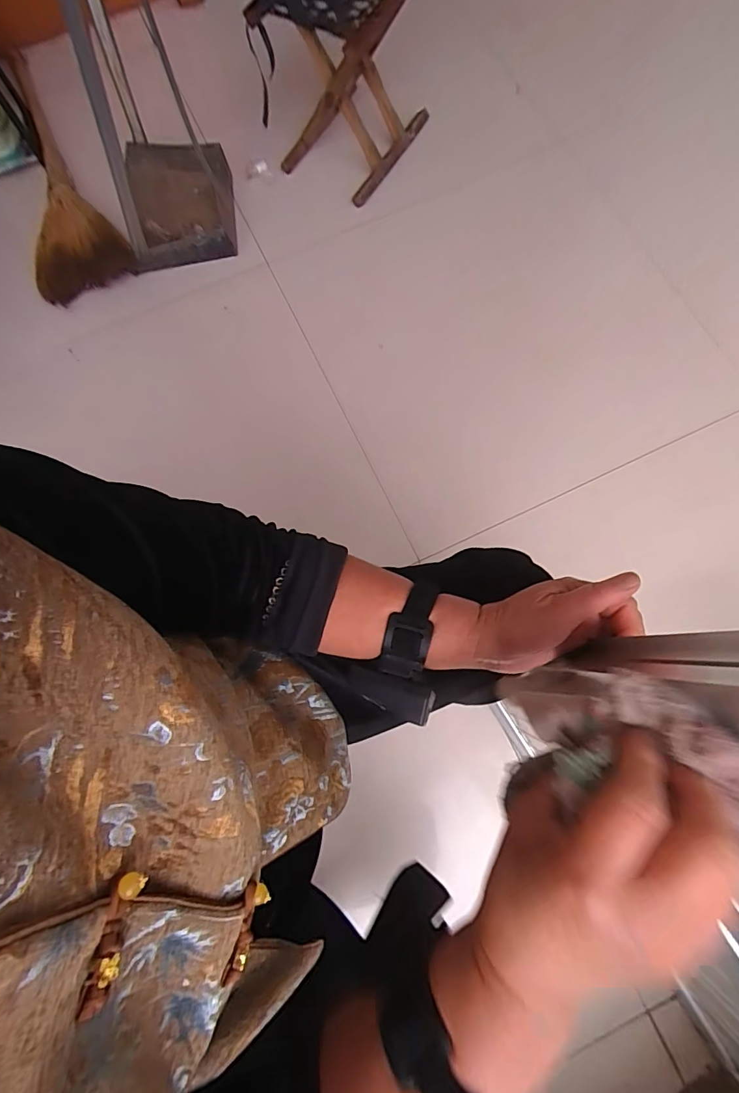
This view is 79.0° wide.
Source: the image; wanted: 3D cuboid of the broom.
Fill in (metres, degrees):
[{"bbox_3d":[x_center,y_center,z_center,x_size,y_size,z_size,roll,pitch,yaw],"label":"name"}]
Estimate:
[{"bbox_3d":[-0.851,-0.924,1.156,0.255,0.058,0.827,-38,74,19],"label":"broom"}]

